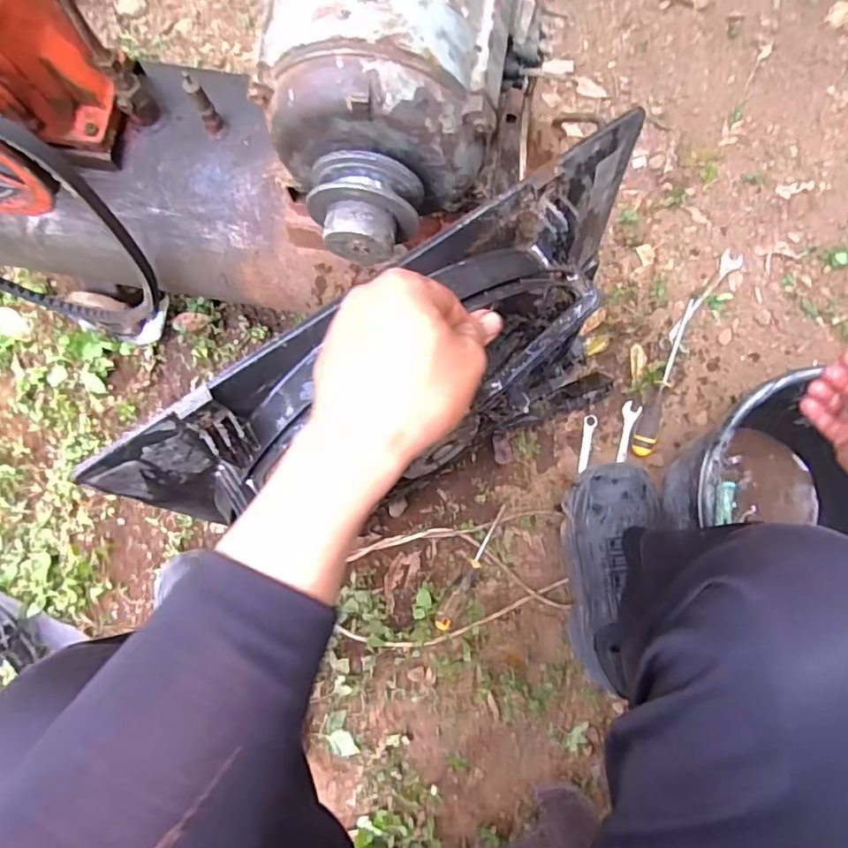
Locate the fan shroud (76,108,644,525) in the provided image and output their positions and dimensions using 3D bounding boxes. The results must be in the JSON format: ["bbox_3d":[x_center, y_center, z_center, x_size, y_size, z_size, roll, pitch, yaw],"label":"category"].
[{"bbox_3d":[-0.002,-0.033,0.513,0.434,0.342,0.153,-28,86,1],"label":"fan shroud"}]

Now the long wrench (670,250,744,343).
[{"bbox_3d":[0.411,-0.183,0.805,0.030,0.010,0.159,35,89,4],"label":"long wrench"}]

